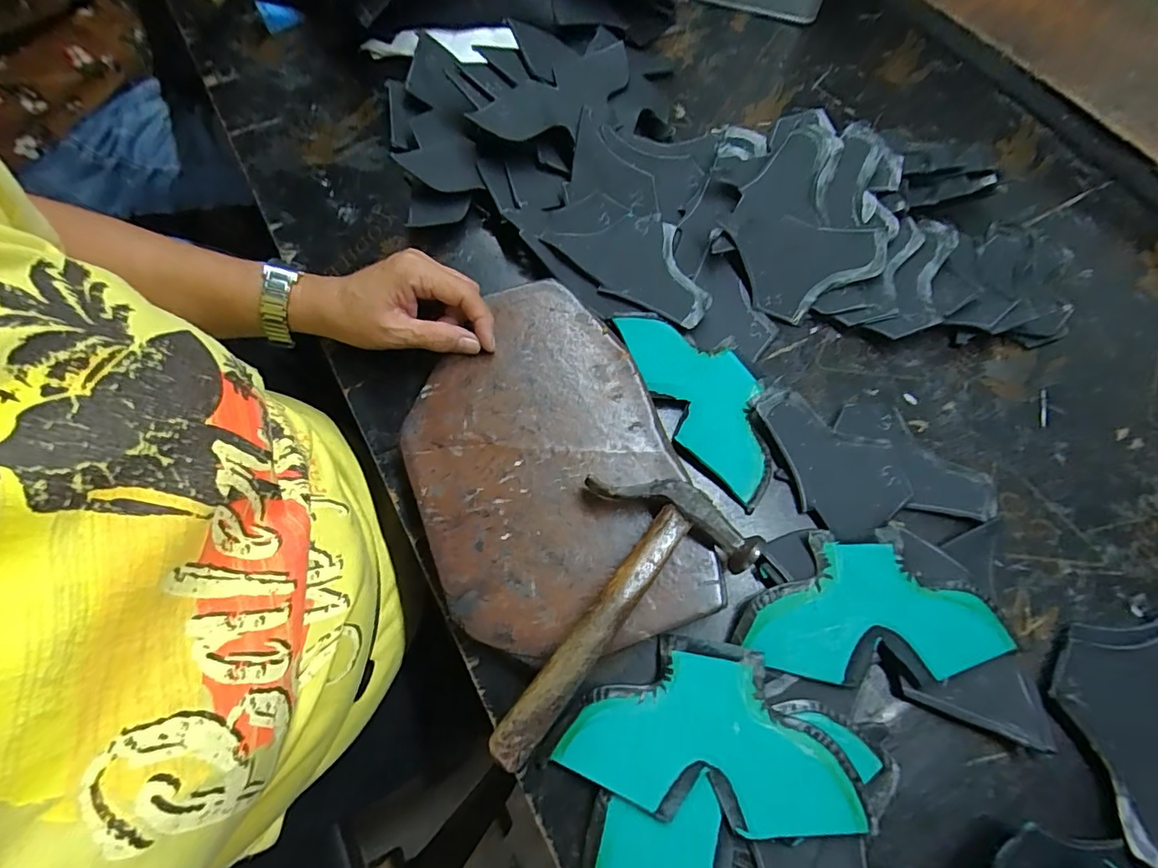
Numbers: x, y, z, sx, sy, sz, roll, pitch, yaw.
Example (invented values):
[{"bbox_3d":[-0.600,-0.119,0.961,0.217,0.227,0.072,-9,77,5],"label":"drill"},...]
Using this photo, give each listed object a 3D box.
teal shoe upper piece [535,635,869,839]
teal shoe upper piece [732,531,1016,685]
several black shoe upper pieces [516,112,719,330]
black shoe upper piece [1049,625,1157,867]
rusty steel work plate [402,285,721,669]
[{"bbox_3d":[0.070,0.167,0.289,0.163,0.019,0.087,9,66,2],"label":"teal shoe upper piece"},{"bbox_3d":[0.182,0.113,0.313,0.154,0.005,0.086,12,71,5],"label":"teal shoe upper piece"},{"bbox_3d":[0.046,-0.185,0.427,0.156,0.023,0.163,20,75,4],"label":"several black shoe upper pieces"},{"bbox_3d":[0.328,0.167,0.299,0.084,0.013,0.139,30,69,11],"label":"black shoe upper piece"},{"bbox_3d":[-0.028,0.014,0.348,0.169,0.008,0.263,-16,68,-9],"label":"rusty steel work plate"}]

